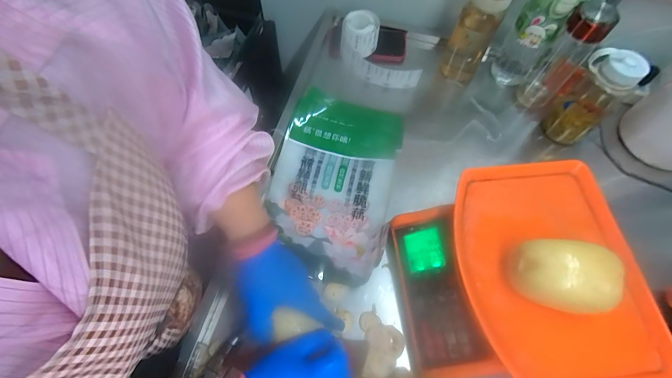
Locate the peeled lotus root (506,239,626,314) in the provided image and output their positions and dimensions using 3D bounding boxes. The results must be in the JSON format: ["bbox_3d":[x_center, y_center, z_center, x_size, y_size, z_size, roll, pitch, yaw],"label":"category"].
[{"bbox_3d":[0.254,0.097,0.390,0.100,0.078,0.071,13,63,5],"label":"peeled lotus root"}]

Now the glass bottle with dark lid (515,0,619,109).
[{"bbox_3d":[0.419,-0.240,0.627,0.062,0.204,0.065,39,68,17],"label":"glass bottle with dark lid"}]

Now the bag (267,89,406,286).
[{"bbox_3d":[-0.003,-0.020,0.598,0.207,0.029,0.350,12,63,5],"label":"bag"}]

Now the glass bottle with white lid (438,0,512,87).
[{"bbox_3d":[0.264,-0.306,0.646,0.077,0.203,0.081,25,65,11],"label":"glass bottle with white lid"}]

